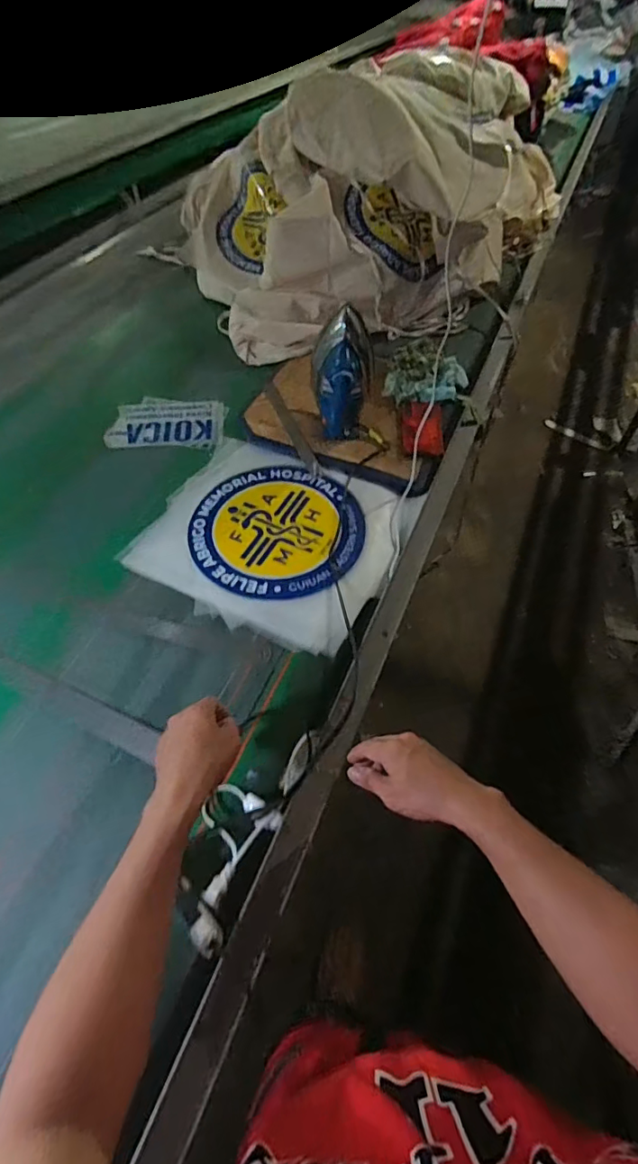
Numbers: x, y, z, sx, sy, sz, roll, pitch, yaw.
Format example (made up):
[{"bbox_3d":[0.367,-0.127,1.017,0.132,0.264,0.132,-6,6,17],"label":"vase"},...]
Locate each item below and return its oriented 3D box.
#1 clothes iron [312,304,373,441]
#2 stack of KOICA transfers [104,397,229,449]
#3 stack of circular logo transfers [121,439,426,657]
[{"bbox_3d":[0.041,-0.351,0.927,0.111,0.218,0.126,1,52,1],"label":"clothes iron"},{"bbox_3d":[-0.309,-0.332,1.072,0.229,0.013,0.161,3,53,3],"label":"stack of KOICA transfers"},{"bbox_3d":[-0.074,-0.084,0.884,0.399,0.007,0.361,20,55,15],"label":"stack of circular logo transfers"}]

